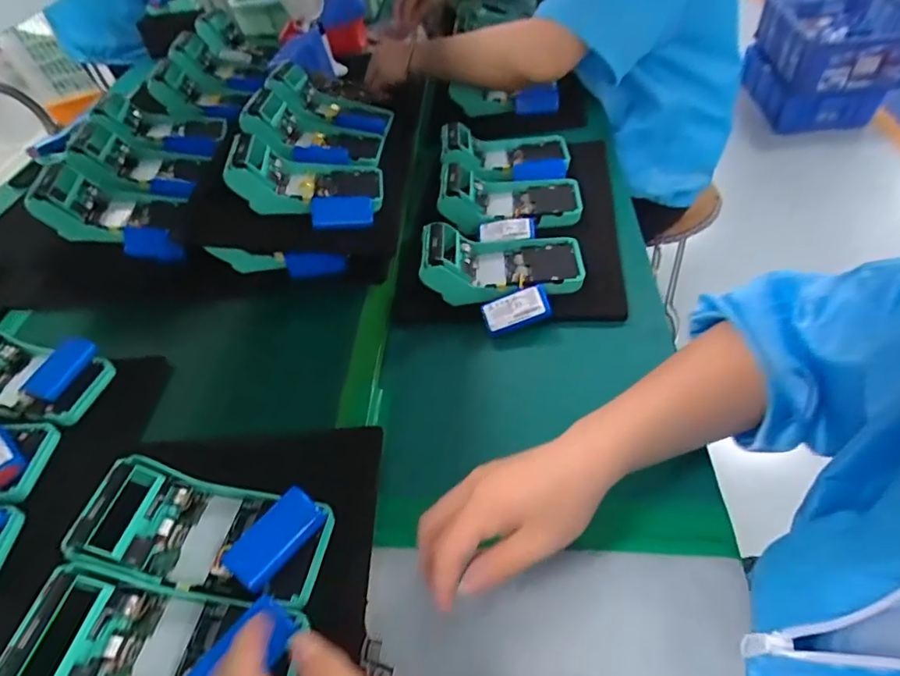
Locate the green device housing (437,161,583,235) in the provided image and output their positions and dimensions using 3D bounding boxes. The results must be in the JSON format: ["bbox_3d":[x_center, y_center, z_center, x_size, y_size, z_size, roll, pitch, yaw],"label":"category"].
[{"bbox_3d":[0.074,-0.175,0.622,0.170,0.061,0.087,-4,42,4],"label":"green device housing"}]

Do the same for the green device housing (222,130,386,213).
[{"bbox_3d":[-0.161,-0.191,0.593,0.155,0.080,0.115,1,42,9],"label":"green device housing"}]

